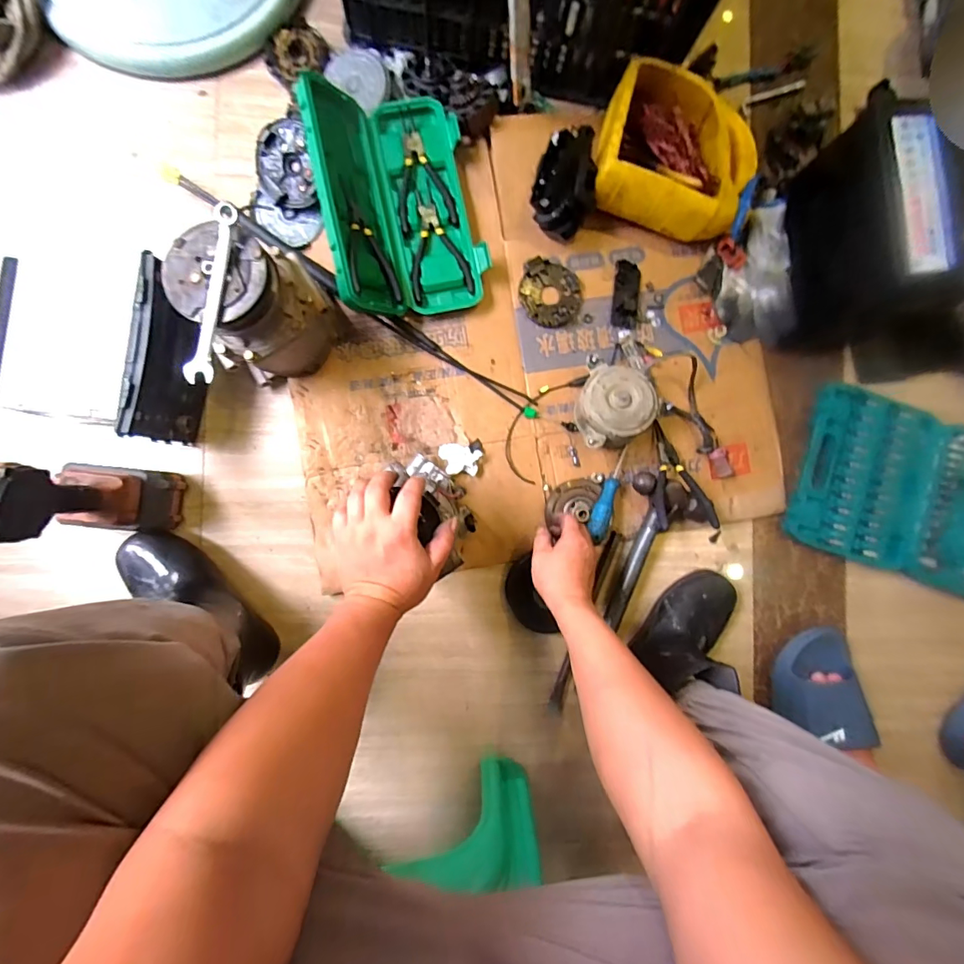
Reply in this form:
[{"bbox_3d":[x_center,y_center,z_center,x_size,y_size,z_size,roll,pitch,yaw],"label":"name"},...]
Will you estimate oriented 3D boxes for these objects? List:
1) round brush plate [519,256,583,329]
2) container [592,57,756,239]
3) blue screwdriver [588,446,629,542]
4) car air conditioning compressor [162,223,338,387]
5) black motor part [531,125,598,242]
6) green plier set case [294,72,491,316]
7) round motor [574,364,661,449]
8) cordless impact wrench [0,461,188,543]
[{"bbox_3d":[0.100,-0.271,0.681,0.091,0.014,0.089,0,88,-5],"label":"round brush plate"},{"bbox_3d":[0.263,-0.443,0.652,0.212,0.096,0.174,15,87,-5],"label":"container"},{"bbox_3d":[0.182,0.014,0.667,0.028,0.021,0.145,25,69,-3],"label":"blue screwdriver"},{"bbox_3d":[-0.255,-0.201,0.565,0.140,0.196,0.119,-21,90,-6],"label":"car air conditioning compressor"},{"bbox_3d":[0.114,-0.405,0.646,0.084,0.082,0.127,13,87,-5],"label":"black motor part"},{"bbox_3d":[-0.113,-0.383,0.638,0.194,0.103,0.298,-14,90,-6],"label":"green plier set case"},{"bbox_3d":[0.185,-0.106,0.652,0.107,0.073,0.111,0,88,-5],"label":"round motor"},{"bbox_3d":[-0.475,0.014,0.500,0.168,0.290,0.071,7,88,-5],"label":"cordless impact wrench"}]

